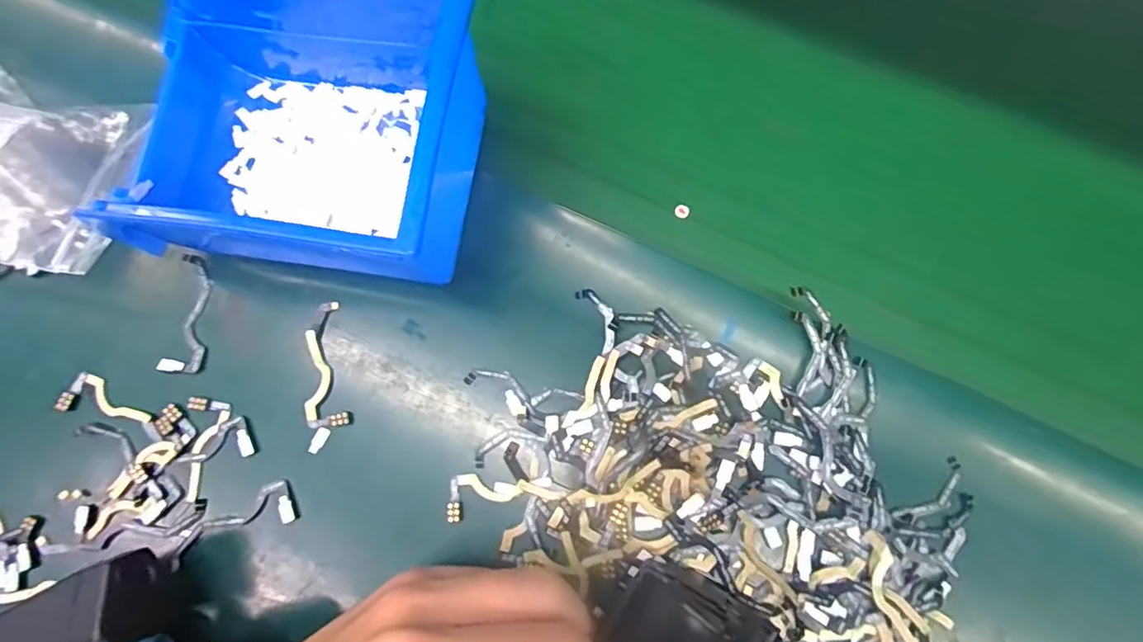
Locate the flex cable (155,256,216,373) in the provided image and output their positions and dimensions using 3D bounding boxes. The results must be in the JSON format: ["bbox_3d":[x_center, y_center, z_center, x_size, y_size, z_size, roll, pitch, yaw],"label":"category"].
[{"bbox_3d":[-0.169,-0.004,0.261,0.018,0.004,0.054,3,76,3],"label":"flex cable"}]

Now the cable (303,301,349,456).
[{"bbox_3d":[-0.105,0.023,0.252,0.016,0.004,0.063,-8,77,0],"label":"cable"}]

